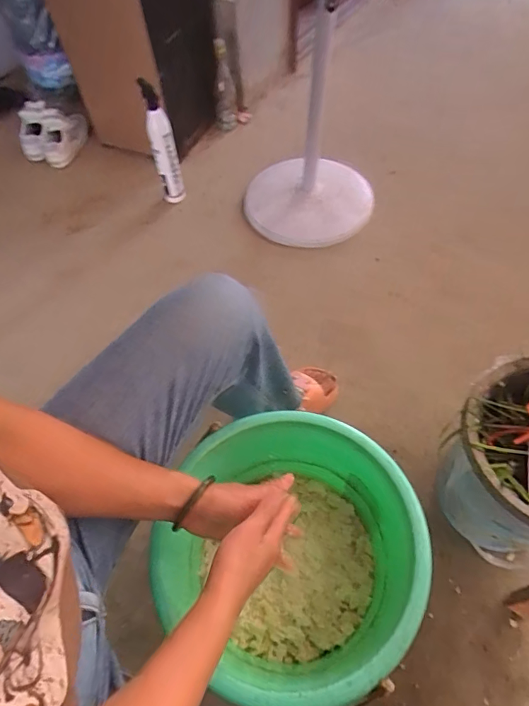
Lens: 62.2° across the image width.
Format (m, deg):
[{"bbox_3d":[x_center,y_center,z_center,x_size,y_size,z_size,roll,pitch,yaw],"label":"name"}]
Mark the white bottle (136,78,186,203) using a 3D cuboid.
[{"bbox_3d":[-0.286,-0.576,1.251,0.066,0.329,0.062,-14,59,-9],"label":"white bottle"}]

